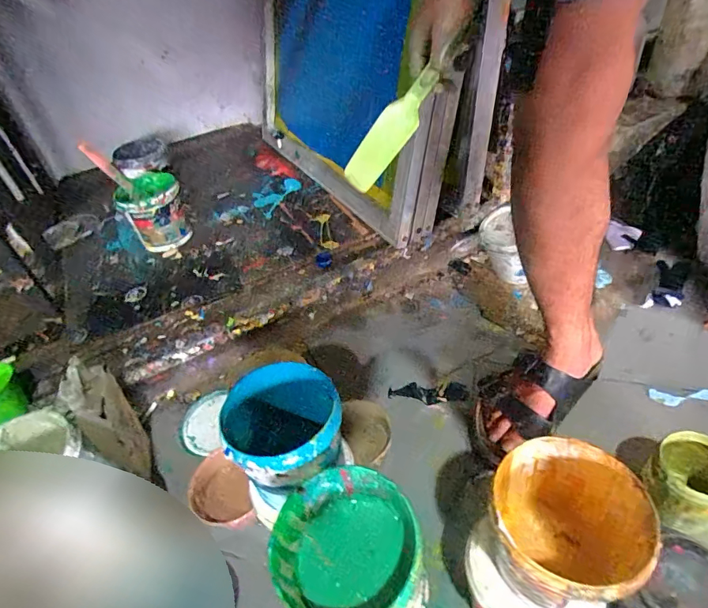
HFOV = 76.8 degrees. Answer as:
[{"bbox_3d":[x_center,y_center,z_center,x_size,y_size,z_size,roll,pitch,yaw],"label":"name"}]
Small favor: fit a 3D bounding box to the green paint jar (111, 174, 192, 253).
[{"bbox_3d":[-0.428,-0.205,0.956,0.115,0.122,0.149,-19,51,-16],"label":"green paint jar"}]

